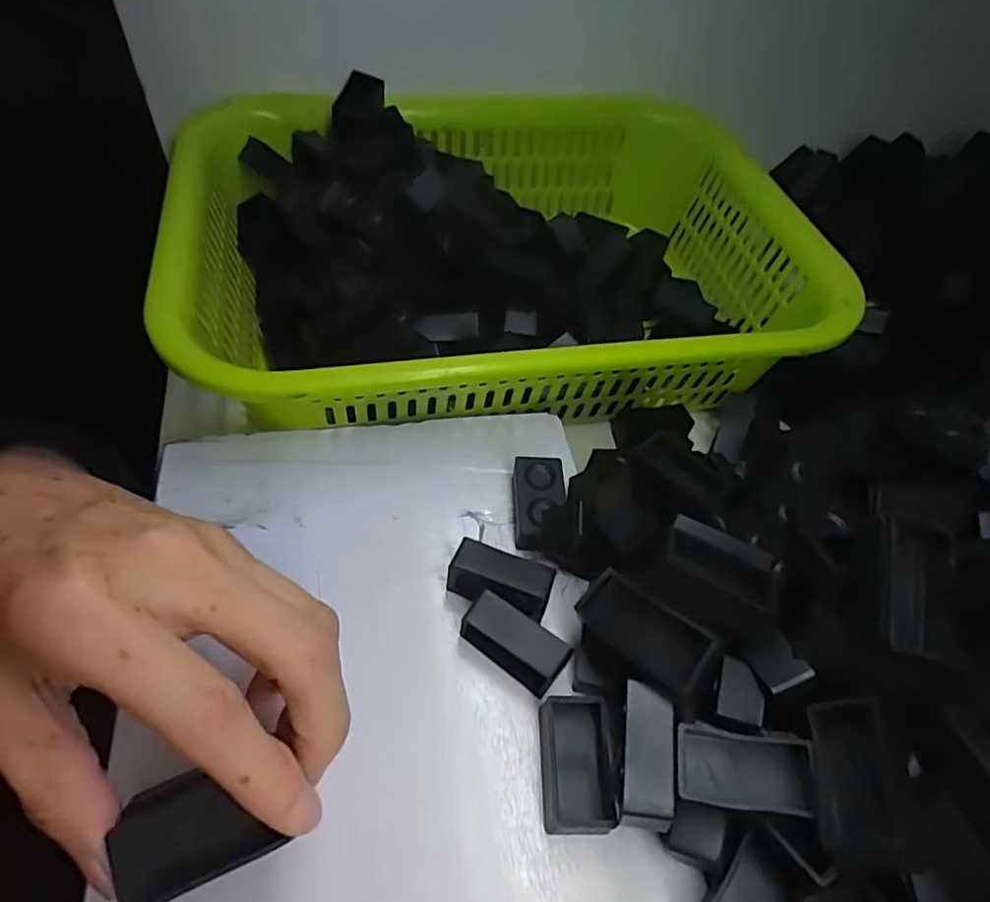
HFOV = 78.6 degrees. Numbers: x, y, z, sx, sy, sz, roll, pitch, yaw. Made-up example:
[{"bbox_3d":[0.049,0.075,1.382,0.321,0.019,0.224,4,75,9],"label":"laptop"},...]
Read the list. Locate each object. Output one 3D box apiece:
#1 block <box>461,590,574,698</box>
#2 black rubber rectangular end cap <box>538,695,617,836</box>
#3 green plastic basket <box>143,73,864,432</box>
[{"bbox_3d":[0.008,0.076,0.237,0.041,0.025,0.018,32,56,17],"label":"block"},{"bbox_3d":[0.029,0.112,0.217,0.023,0.015,0.042,2,53,-5],"label":"black rubber rectangular end cap"},{"bbox_3d":[-0.001,-0.121,0.372,0.351,0.098,0.258,-7,54,-12],"label":"green plastic basket"}]

